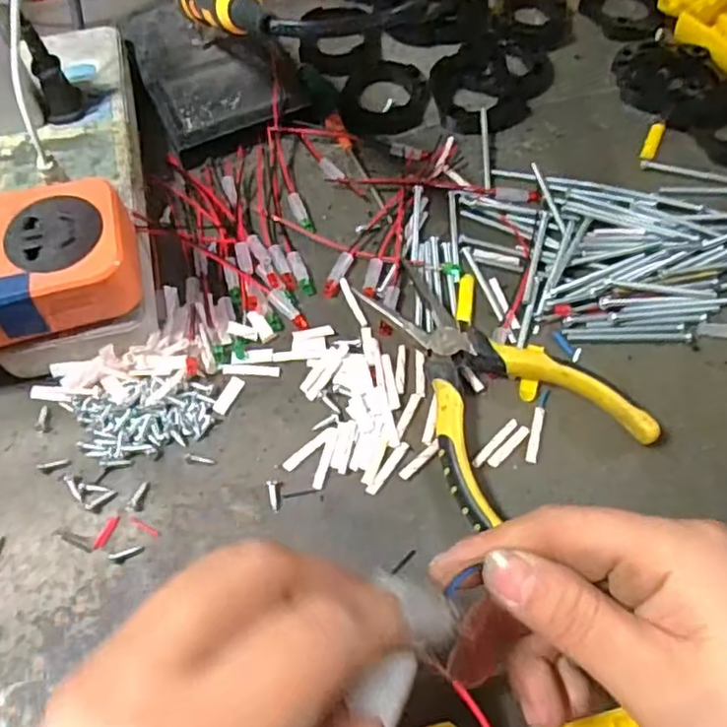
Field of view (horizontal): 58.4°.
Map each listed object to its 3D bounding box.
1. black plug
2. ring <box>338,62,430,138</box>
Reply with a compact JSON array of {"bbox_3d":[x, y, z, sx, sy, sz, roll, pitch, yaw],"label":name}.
[{"bbox_3d":[-0.169,-0.156,0.350,0.021,0.050,0.017,-19,65,-9],"label":"black plug"},{"bbox_3d":[0.013,-0.171,0.418,0.057,0.008,0.058,0,63,0],"label":"ring"}]

